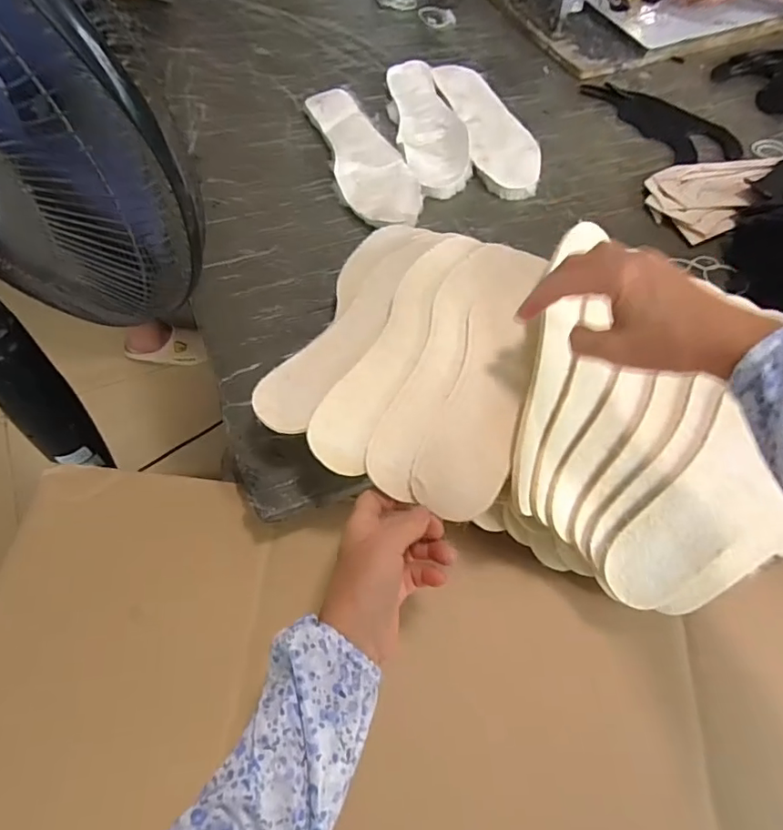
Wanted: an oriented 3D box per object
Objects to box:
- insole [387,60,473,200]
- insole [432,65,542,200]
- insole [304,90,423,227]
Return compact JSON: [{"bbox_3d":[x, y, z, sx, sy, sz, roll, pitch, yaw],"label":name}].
[{"bbox_3d":[0.051,-0.392,0.726,0.086,0.020,0.275,-3,61,-5],"label":"insole"},{"bbox_3d":[0.133,-0.391,0.734,0.091,0.024,0.268,-10,62,-8],"label":"insole"},{"bbox_3d":[-0.034,-0.326,0.680,0.090,0.018,0.266,-15,63,-11],"label":"insole"}]

